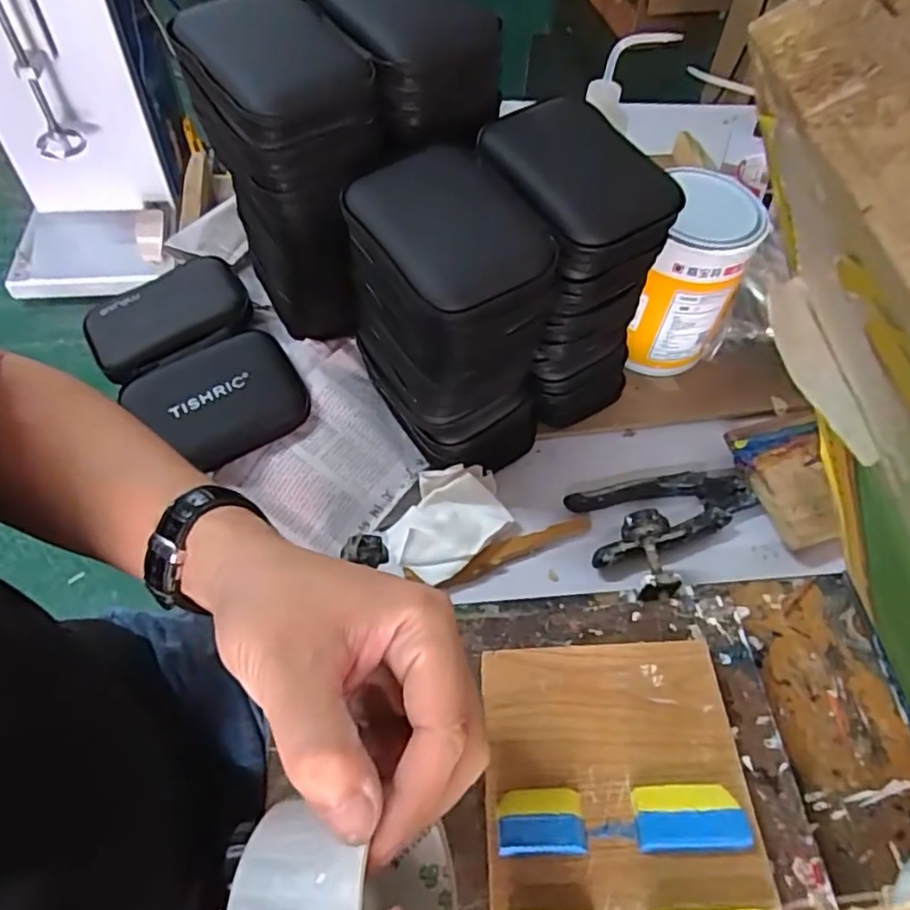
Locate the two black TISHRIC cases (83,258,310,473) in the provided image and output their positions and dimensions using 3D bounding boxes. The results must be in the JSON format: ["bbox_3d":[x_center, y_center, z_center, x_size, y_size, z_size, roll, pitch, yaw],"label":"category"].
[{"bbox_3d":[-0.217,-0.079,0.532,0.132,0.047,0.186,-30,63,-21],"label":"two black TISHRIC cases"}]

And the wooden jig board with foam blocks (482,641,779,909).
[{"bbox_3d":[0.085,0.179,0.333,0.136,0.020,0.158,-1,56,-4],"label":"wooden jig board with foam blocks"}]

